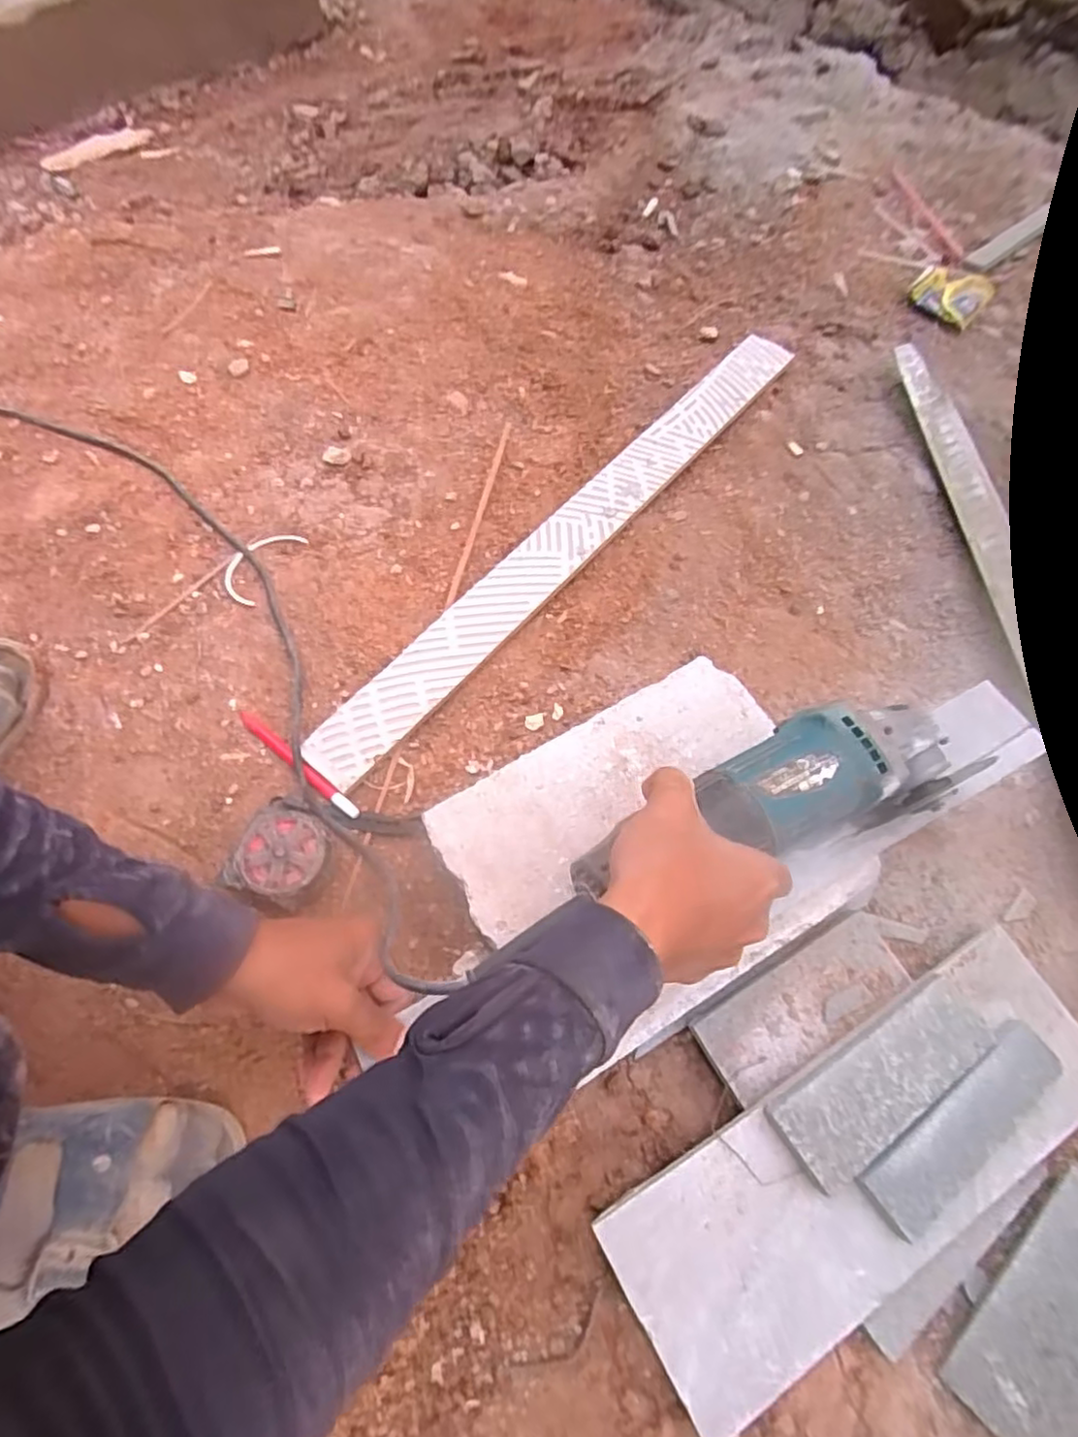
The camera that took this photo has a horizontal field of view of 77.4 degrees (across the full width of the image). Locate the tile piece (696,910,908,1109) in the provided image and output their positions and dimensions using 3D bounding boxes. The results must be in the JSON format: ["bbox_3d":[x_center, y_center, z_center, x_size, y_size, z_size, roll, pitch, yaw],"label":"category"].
[{"bbox_3d":[0.180,0.194,0.459,0.149,0.014,0.061,-28,68,-16],"label":"tile piece"}]

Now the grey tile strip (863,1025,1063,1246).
[{"bbox_3d":[0.263,0.249,0.414,0.152,0.005,0.040,-32,73,-16],"label":"grey tile strip"}]

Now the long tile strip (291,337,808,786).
[{"bbox_3d":[0.041,-0.188,0.649,0.061,0.013,0.665,37,68,14],"label":"long tile strip"}]

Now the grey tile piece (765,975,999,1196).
[{"bbox_3d":[0.218,0.228,0.429,0.151,0.020,0.055,-29,69,-16],"label":"grey tile piece"}]

